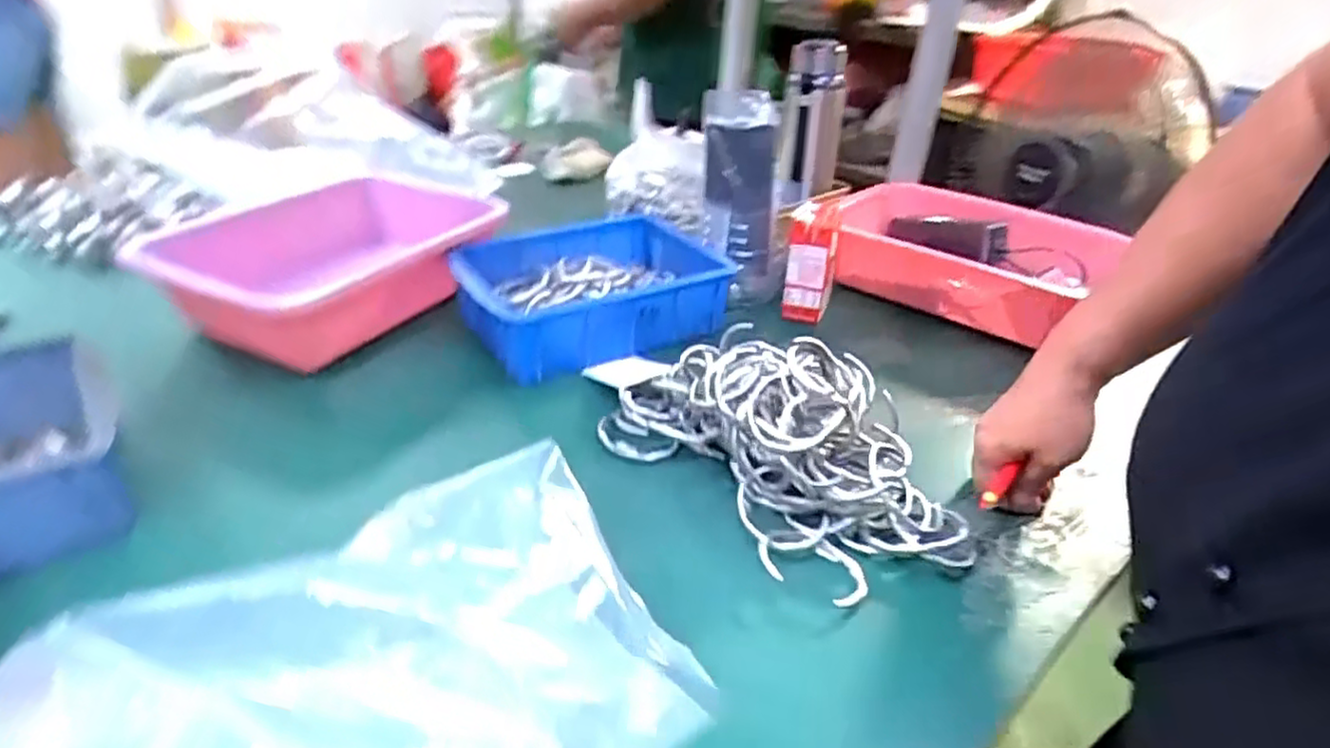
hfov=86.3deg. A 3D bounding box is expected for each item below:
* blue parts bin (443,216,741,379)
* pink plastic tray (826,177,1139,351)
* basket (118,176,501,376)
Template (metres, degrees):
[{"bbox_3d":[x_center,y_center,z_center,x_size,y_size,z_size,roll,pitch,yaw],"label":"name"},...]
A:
[{"bbox_3d":[-0.076,-0.084,0.704,0.249,0.068,0.184,-12,36,-25],"label":"blue parts bin"},{"bbox_3d":[0.334,-0.126,0.801,0.307,0.096,0.242,17,32,20],"label":"pink plastic tray"},{"bbox_3d":[-0.307,-0.104,0.680,0.193,0.086,0.273,18,35,19],"label":"basket"}]

